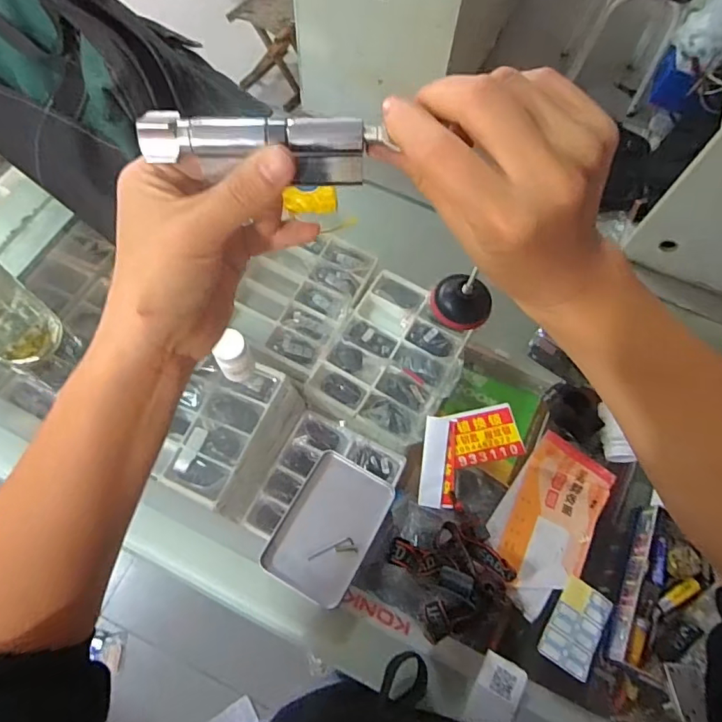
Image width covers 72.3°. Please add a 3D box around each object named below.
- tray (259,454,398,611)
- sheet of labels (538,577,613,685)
[{"bbox_3d":[-0.032,0.167,0.502,0.088,0.008,0.131,28,68,9],"label":"tray"},{"bbox_3d":[0.210,0.259,0.482,0.049,0.006,0.081,31,69,10],"label":"sheet of labels"}]

